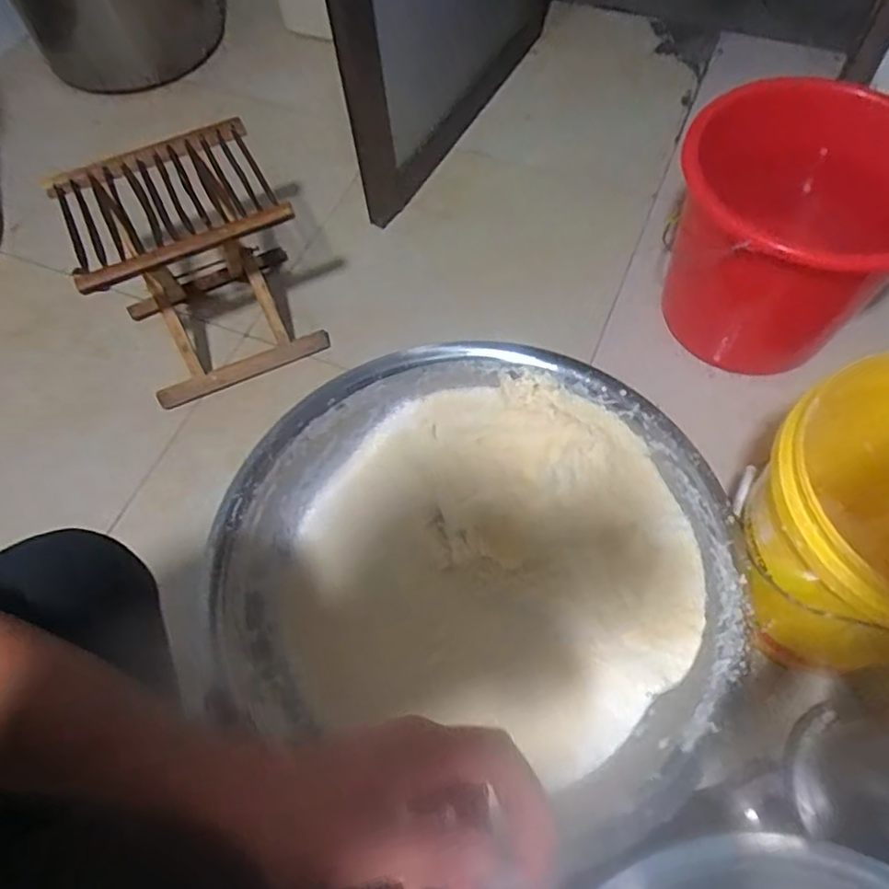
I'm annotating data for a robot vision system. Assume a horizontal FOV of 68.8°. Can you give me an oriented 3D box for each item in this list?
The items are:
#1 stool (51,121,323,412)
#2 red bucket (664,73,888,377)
[{"bbox_3d":[-0.399,-0.287,1.050,0.309,0.293,0.241,-26,63,-10],"label":"stool"},{"bbox_3d":[0.508,-0.305,1.007,0.319,0.320,0.271,4,62,6],"label":"red bucket"}]

